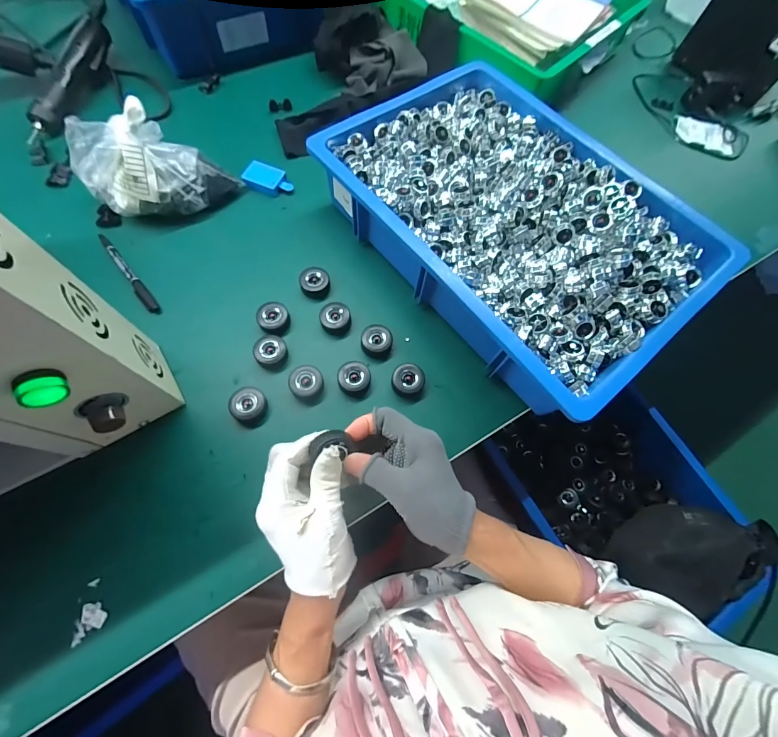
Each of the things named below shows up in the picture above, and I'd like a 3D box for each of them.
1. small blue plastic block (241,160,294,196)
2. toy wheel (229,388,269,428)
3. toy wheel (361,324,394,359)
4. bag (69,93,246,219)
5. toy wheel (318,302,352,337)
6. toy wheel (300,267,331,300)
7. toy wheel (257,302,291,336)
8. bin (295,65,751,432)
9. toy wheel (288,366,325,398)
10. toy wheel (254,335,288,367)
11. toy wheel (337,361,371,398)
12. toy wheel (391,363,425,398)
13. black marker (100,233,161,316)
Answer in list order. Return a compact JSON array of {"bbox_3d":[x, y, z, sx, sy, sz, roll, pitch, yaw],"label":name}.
[{"bbox_3d":[-0.173,-0.274,0.524,0.068,0.019,0.042,16,70,1],"label":"small blue plastic block"},{"bbox_3d":[-0.156,0.043,0.403,0.035,0.026,0.041,-9,71,-8],"label":"toy wheel"},{"bbox_3d":[-0.014,-0.033,0.442,0.038,0.021,0.035,2,70,-5],"label":"toy wheel"},{"bbox_3d":[-0.303,-0.251,0.459,0.179,0.106,0.091,7,70,-3],"label":"bag"},{"bbox_3d":[-0.067,-0.063,0.448,0.037,0.026,0.036,2,70,-5],"label":"toy wheel"},{"bbox_3d":[-0.095,-0.111,0.465,0.036,0.025,0.035,2,70,-5],"label":"toy wheel"},{"bbox_3d":[-0.142,-0.059,0.444,0.035,0.027,0.038,2,70,-5],"label":"toy wheel"},{"bbox_3d":[0.149,-0.188,0.463,0.335,0.104,0.456,-40,78,-17],"label":"bin"},{"bbox_3d":[-0.094,0.016,0.416,0.037,0.022,0.034,2,70,-5],"label":"toy wheel"},{"bbox_3d":[-0.140,-0.020,0.429,0.035,0.024,0.036,2,70,-5],"label":"toy wheel"},{"bbox_3d":[-0.040,0.012,0.420,0.037,0.023,0.038,2,70,-5],"label":"toy wheel"},{"bbox_3d":[0.022,0.014,0.425,0.038,0.021,0.035,2,70,-5],"label":"toy wheel"},{"bbox_3d":[-0.327,-0.120,0.451,0.014,0.009,0.142,-38,78,-16],"label":"black marker"}]

